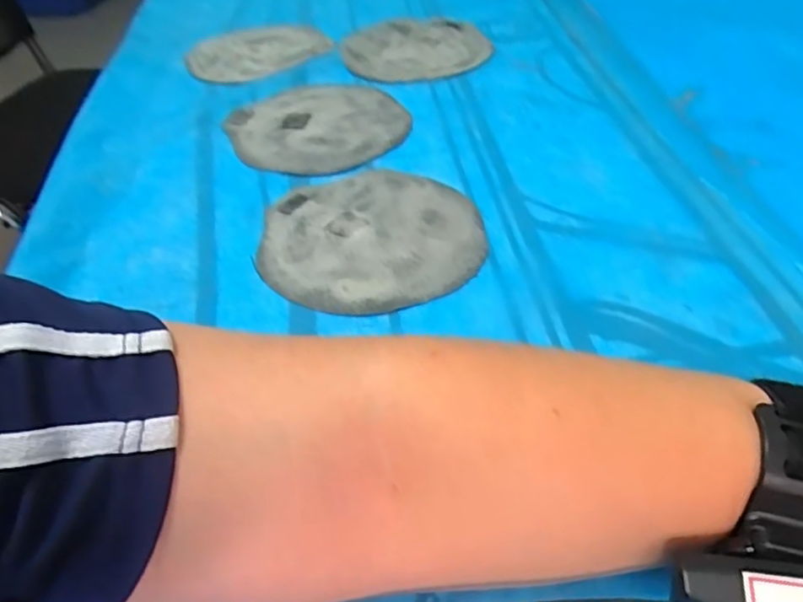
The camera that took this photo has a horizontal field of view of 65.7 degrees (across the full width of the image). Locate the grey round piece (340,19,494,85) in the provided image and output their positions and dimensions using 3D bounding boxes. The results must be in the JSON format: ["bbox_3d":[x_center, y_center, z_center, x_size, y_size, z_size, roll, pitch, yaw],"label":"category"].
[{"bbox_3d":[0.018,-0.251,0.616,0.147,0.013,0.118,-24,46,-21],"label":"grey round piece"}]

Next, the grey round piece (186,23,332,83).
[{"bbox_3d":[-0.143,-0.251,0.625,0.116,0.013,0.131,22,47,22],"label":"grey round piece"}]

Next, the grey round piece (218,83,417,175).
[{"bbox_3d":[-0.069,-0.147,0.516,0.138,0.007,0.124,-21,45,-18],"label":"grey round piece"}]

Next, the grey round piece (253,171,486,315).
[{"bbox_3d":[-0.020,-0.044,0.414,0.144,0.006,0.136,-4,43,-1],"label":"grey round piece"}]

